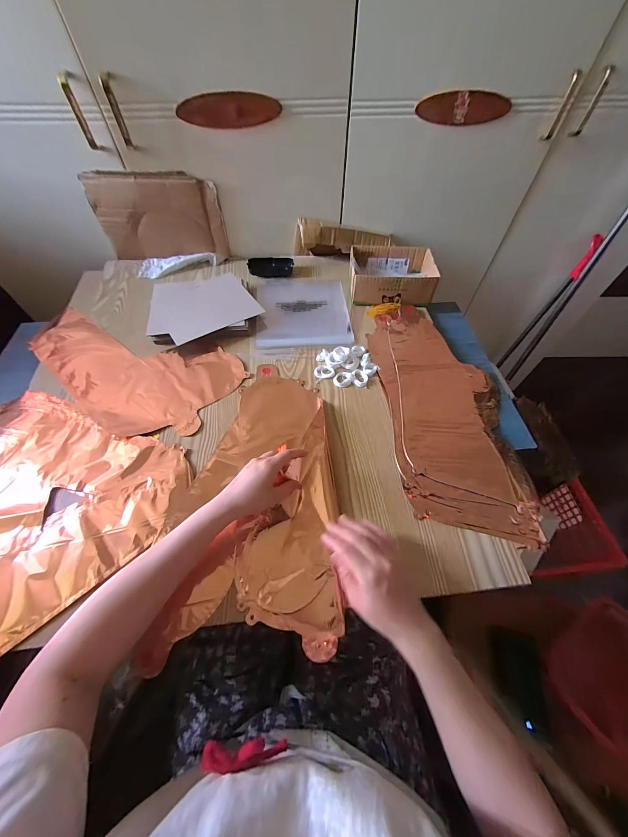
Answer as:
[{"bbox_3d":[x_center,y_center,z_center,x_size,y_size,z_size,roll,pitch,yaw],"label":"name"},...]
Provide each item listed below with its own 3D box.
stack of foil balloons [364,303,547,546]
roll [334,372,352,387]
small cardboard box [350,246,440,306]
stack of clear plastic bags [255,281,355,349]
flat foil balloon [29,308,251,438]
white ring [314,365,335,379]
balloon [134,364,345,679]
[{"bbox_3d":[0.229,-0.025,0.524,0.205,0.013,0.445,-3,57,-2],"label":"stack of foil balloons"},{"bbox_3d":[0.054,-0.072,0.557,0.034,0.004,0.033,0,57,-1],"label":"roll"},{"bbox_3d":[0.175,-0.327,0.680,0.185,0.057,0.144,3,57,1],"label":"small cardboard box"},{"bbox_3d":[-0.025,-0.242,0.671,0.199,0.010,0.227,-4,57,-3],"label":"stack of clear plastic bags"},{"bbox_3d":[-0.362,-0.100,0.572,0.427,0.013,0.217,24,60,14],"label":"flat foil balloon"},{"bbox_3d":[0.020,-0.088,0.565,0.038,0.004,0.031,7,57,4],"label":"white ring"},{"bbox_3d":[-0.082,0.091,0.447,0.225,0.034,0.420,0,57,-1],"label":"balloon"}]

